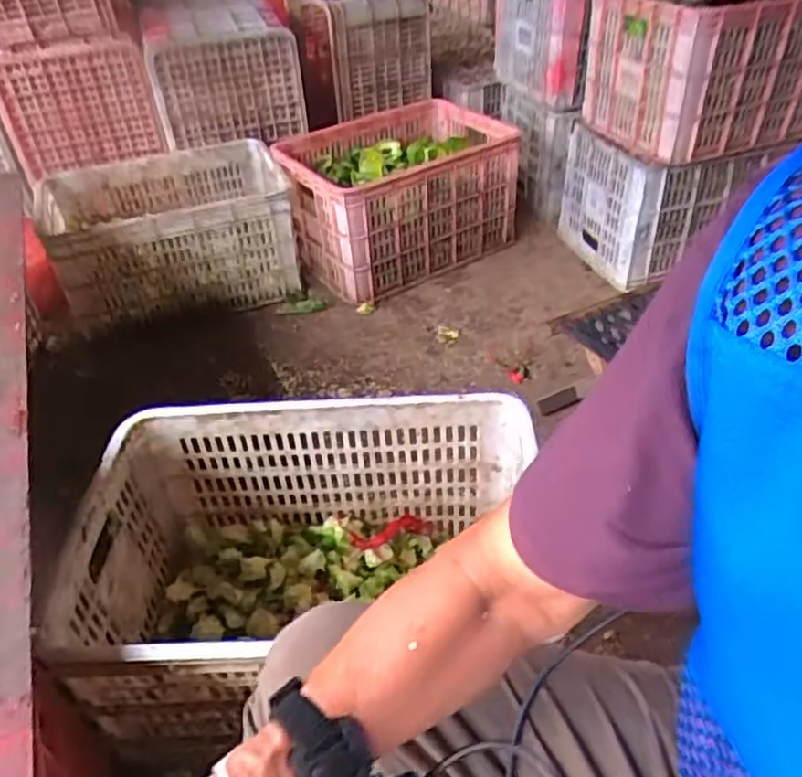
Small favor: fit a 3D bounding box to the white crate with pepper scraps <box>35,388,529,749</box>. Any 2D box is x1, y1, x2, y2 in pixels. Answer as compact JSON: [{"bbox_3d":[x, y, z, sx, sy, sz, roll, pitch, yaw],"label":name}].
[{"bbox_3d":[-0.099,0.223,0.846,0.516,0.269,0.350,-1,36,-1],"label":"white crate with pepper scraps"}]

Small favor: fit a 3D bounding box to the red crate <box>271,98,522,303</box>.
[{"bbox_3d":[0.002,-0.450,1.643,0.546,0.284,0.326,-22,42,-27],"label":"red crate"}]

